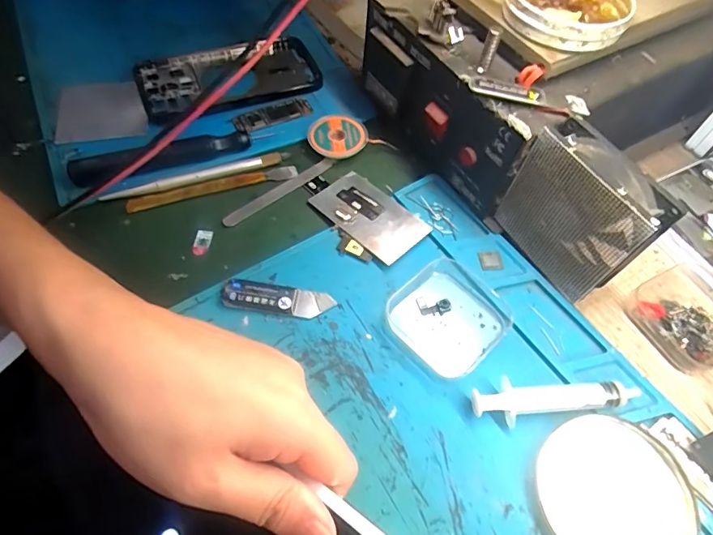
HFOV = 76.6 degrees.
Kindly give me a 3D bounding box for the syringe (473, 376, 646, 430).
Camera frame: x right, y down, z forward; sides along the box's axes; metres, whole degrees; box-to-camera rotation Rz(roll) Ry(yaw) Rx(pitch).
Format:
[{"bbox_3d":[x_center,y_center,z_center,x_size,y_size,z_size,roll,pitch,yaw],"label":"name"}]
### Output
[{"bbox_3d":[0.109,0.072,0.250,0.091,0.014,0.021,-3,58,-5],"label":"syringe"}]

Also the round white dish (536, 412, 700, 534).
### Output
[{"bbox_3d":[0.132,0.114,0.229,0.074,0.010,0.074,1,58,-2],"label":"round white dish"}]

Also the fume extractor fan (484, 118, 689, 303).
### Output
[{"bbox_3d":[0.131,-0.031,0.272,0.031,0.087,0.082,-33,65,-22],"label":"fume extractor fan"}]

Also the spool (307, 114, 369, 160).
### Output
[{"bbox_3d":[-0.015,-0.102,0.350,0.044,0.013,0.038,-8,58,-8],"label":"spool"}]

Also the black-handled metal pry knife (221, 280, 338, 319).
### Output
[{"bbox_3d":[-0.048,0.020,0.279,0.067,0.007,0.019,8,58,2],"label":"black-handled metal pry knife"}]

